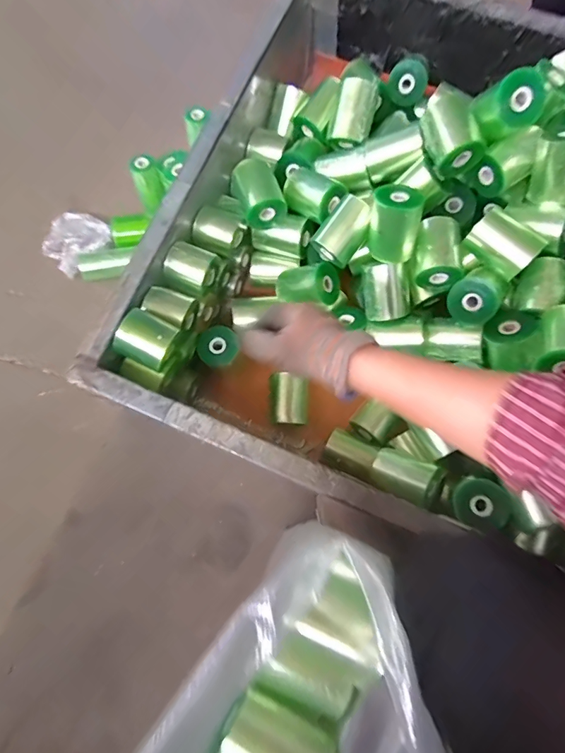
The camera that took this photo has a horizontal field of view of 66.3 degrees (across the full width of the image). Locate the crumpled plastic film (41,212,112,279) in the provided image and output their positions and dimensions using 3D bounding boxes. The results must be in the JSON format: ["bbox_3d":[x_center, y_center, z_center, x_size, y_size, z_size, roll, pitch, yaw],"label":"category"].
[{"bbox_3d":[-0.405,-0.266,0.840,0.103,0.038,0.125,37,73,12],"label":"crumpled plastic film"}]

